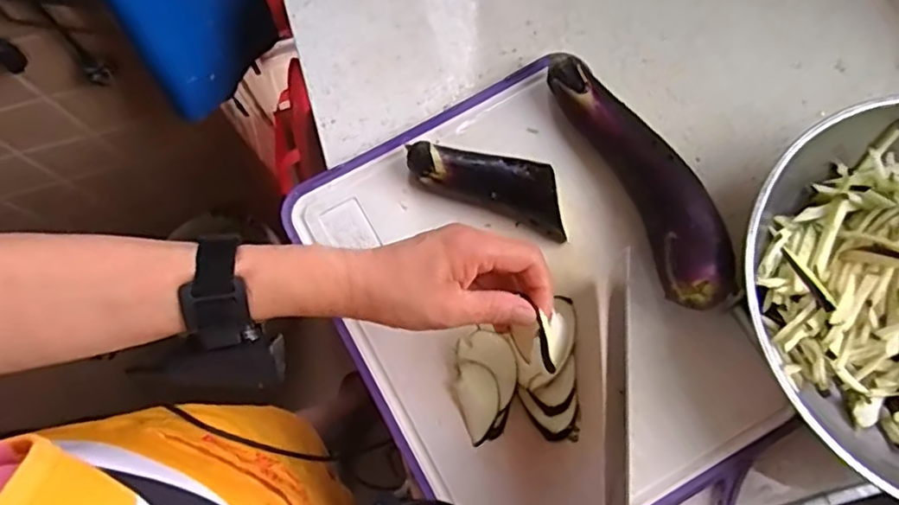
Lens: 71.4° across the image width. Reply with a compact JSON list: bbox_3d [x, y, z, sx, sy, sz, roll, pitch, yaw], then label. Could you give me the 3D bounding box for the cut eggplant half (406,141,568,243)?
[{"bbox_3d":[0.033,-0.058,0.521,0.140,0.047,0.045,18,77,5],"label":"cut eggplant half"}]

